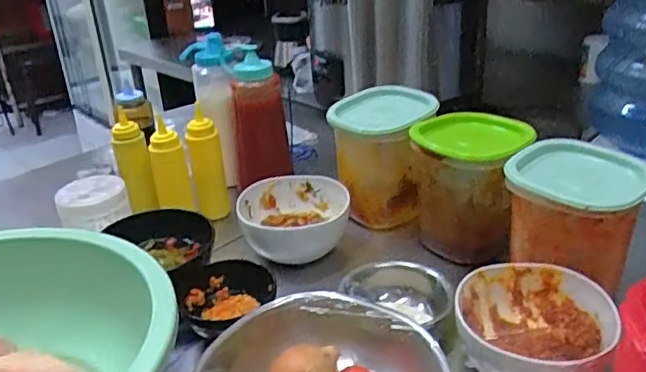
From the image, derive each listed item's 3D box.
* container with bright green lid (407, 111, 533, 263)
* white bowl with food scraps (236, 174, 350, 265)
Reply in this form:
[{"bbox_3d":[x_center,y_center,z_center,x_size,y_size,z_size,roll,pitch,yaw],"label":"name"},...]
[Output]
[{"bbox_3d":[0.188,0.006,0.769,0.139,0.174,0.112,13,30,28],"label":"container with bright green lid"},{"bbox_3d":[-0.039,0.044,0.806,0.146,0.066,0.127,-4,26,-3],"label":"white bowl with food scraps"}]

